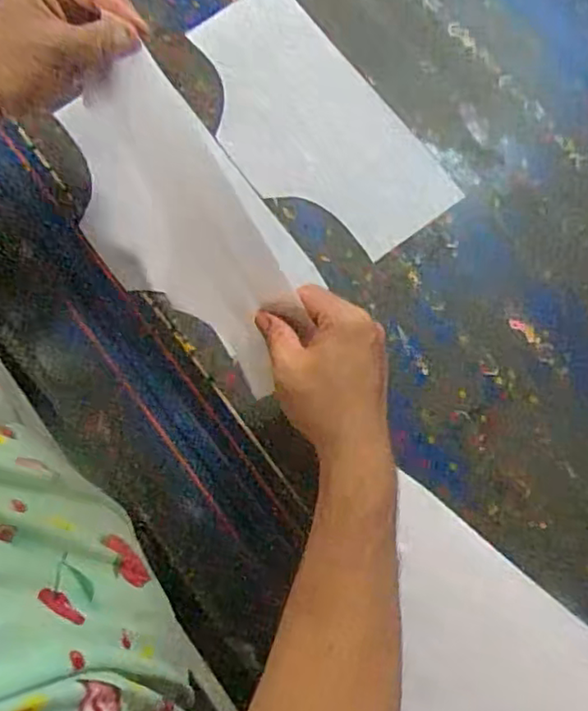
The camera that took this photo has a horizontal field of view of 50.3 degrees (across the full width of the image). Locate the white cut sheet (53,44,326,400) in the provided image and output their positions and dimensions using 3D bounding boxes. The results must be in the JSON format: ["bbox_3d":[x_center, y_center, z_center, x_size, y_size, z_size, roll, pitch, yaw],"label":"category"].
[{"bbox_3d":[-0.095,-0.103,0.533,0.275,0.195,0.033,51,47,7],"label":"white cut sheet"}]

